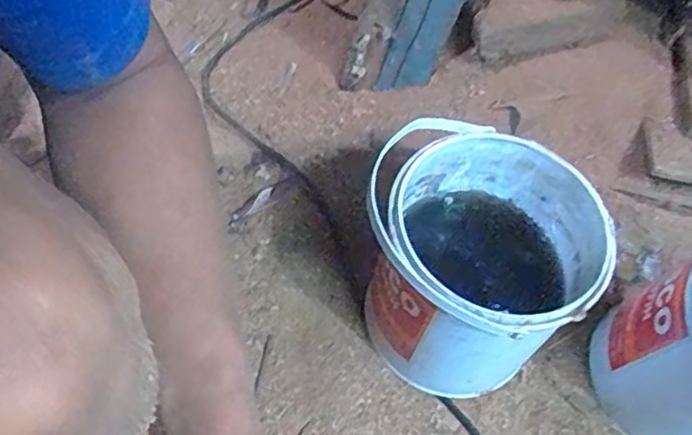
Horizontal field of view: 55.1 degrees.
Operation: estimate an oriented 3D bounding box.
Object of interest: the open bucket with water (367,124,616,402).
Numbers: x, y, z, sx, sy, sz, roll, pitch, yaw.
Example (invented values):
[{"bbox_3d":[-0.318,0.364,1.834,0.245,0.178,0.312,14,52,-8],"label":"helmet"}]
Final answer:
[{"bbox_3d":[0.114,0.051,0.601,0.182,0.206,0.181,4,58,-6],"label":"open bucket with water"}]

